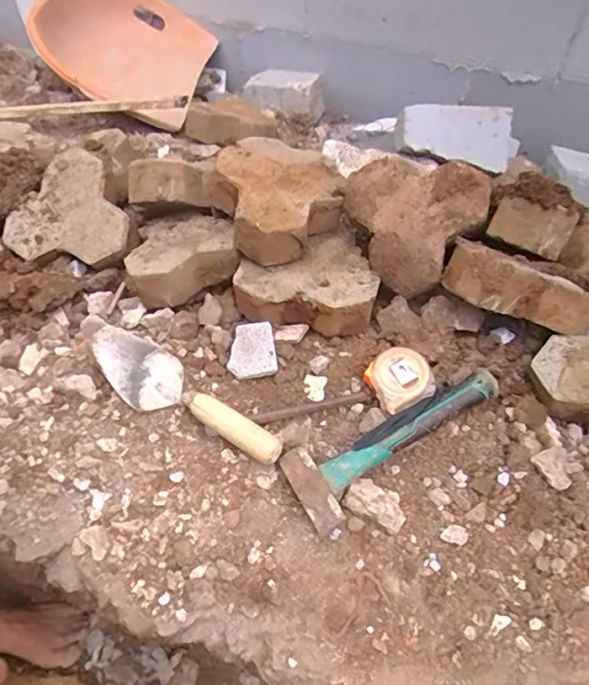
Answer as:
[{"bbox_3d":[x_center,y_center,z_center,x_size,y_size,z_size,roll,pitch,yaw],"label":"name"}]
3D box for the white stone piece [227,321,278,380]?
[{"bbox_3d":[-0.059,0.011,0.676,0.064,0.018,0.073,-10,73,1],"label":"white stone piece"}]

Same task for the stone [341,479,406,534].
[{"bbox_3d":[0.099,0.191,0.594,0.073,0.027,0.048,24,56,18],"label":"stone"}]

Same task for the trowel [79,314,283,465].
[{"bbox_3d":[-0.159,0.067,0.637,0.319,0.052,0.088,36,60,25],"label":"trowel"}]

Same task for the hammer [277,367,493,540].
[{"bbox_3d":[0.118,0.110,0.610,0.277,0.070,0.098,-29,57,-20],"label":"hammer"}]

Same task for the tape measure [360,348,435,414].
[{"bbox_3d":[0.132,0.046,0.628,0.075,0.034,0.075,-25,56,-18],"label":"tape measure"}]

